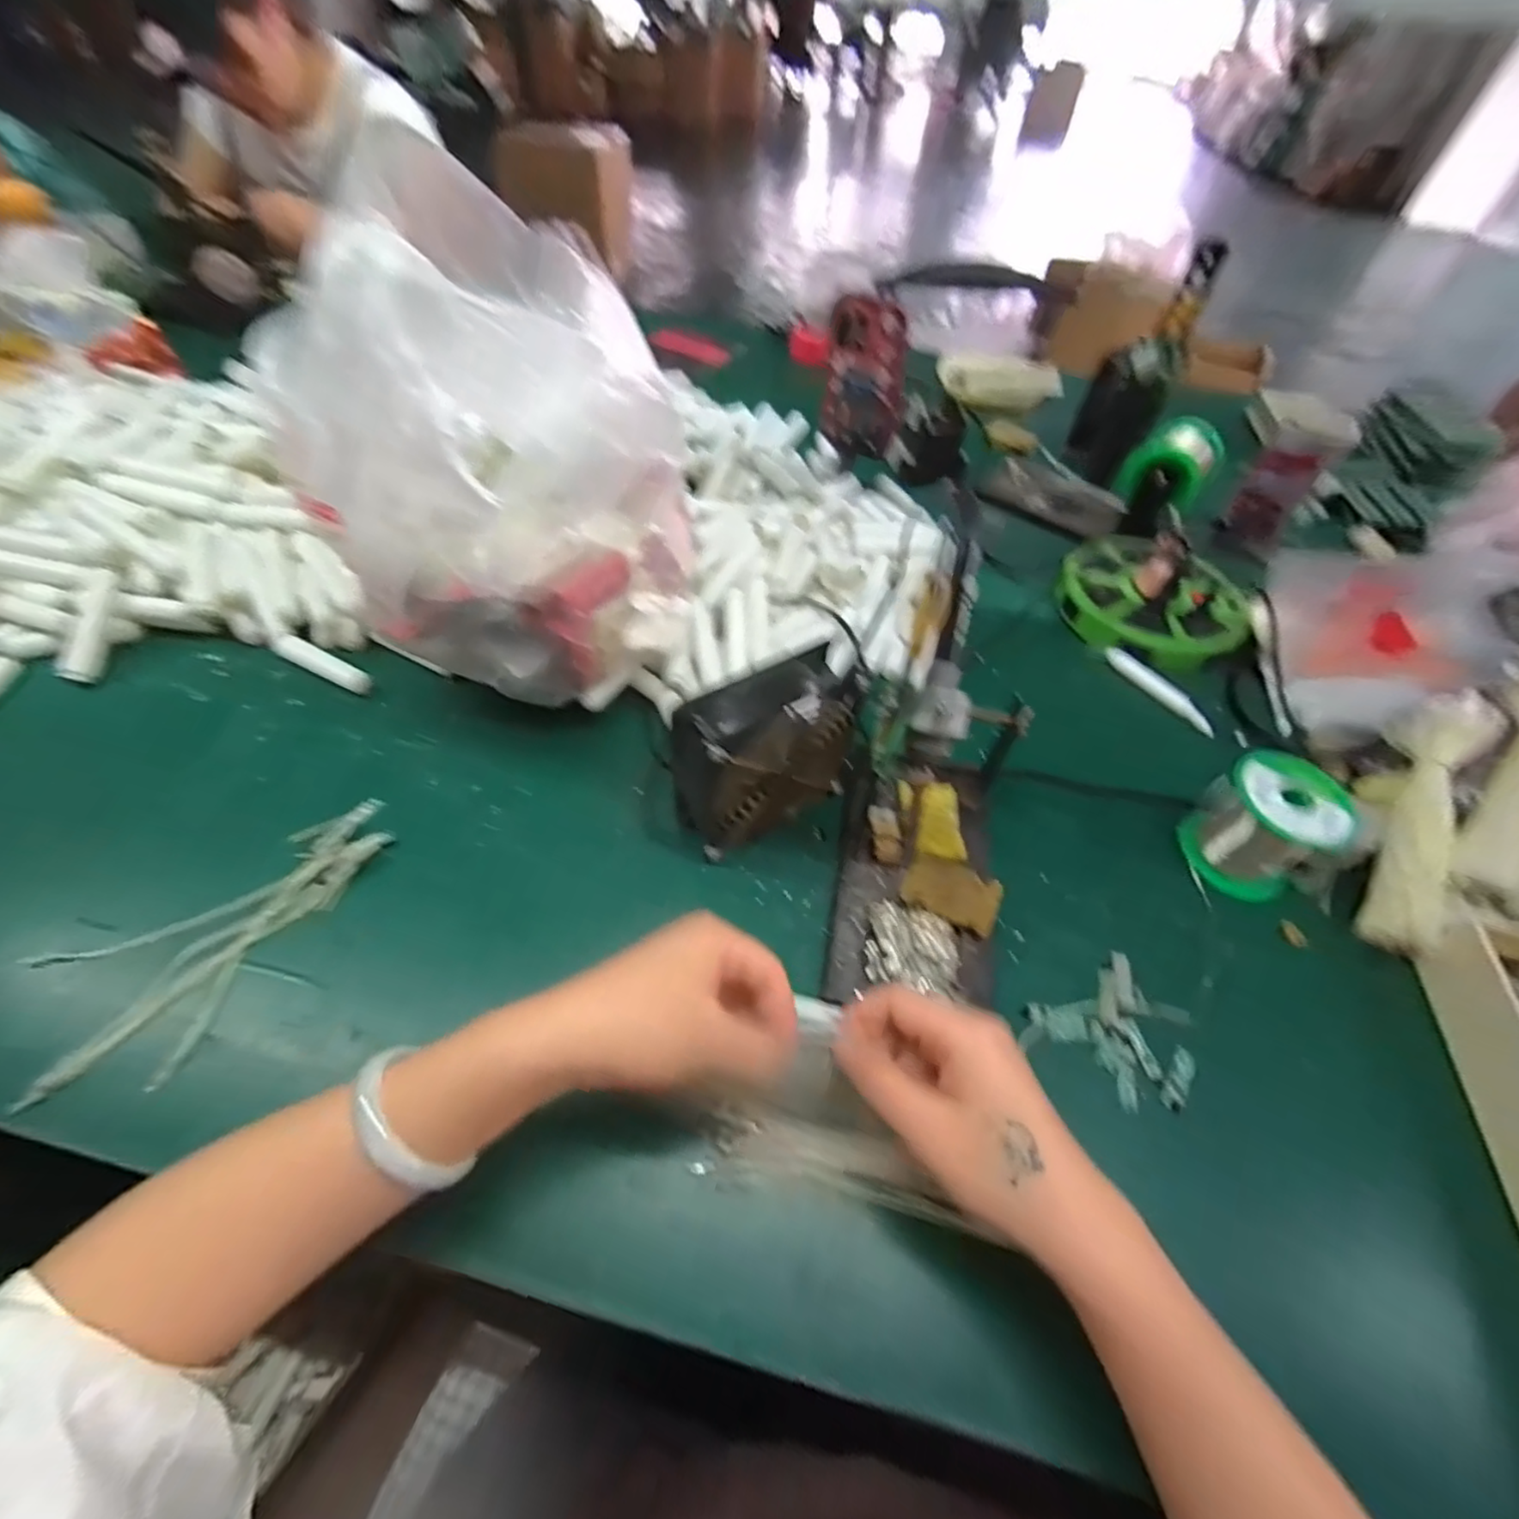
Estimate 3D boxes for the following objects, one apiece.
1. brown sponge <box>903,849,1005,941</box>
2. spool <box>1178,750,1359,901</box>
[{"bbox_3d":[0.123,0.086,0.410,0.059,0.019,0.040,23,55,14],"label":"brown sponge"},{"bbox_3d":[0.344,0.044,0.437,0.061,0.073,0.073,-26,58,-22],"label":"spool"}]

